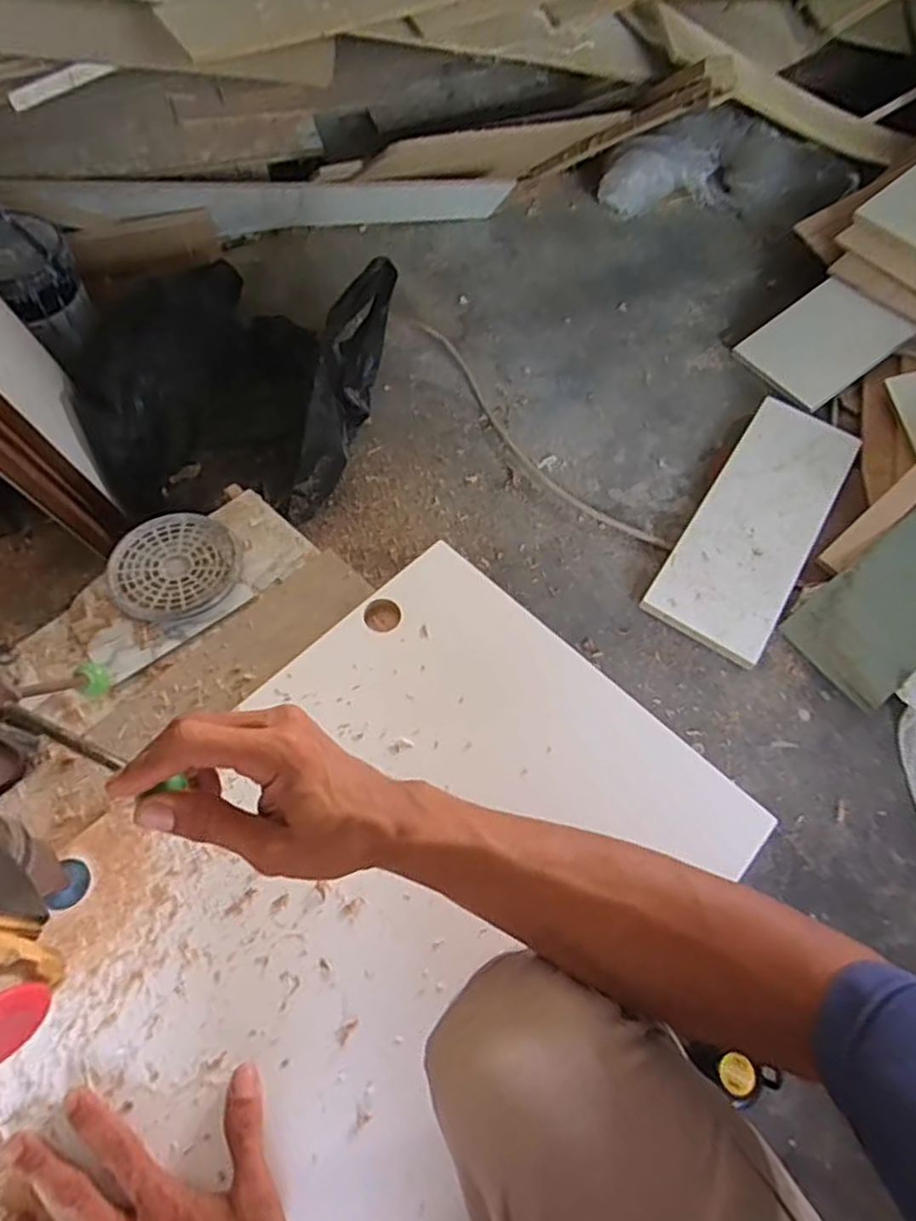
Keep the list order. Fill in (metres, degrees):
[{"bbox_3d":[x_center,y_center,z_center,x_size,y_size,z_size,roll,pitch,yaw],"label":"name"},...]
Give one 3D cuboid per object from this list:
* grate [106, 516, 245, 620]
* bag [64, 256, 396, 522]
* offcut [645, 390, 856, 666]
[{"bbox_3d":[-0.276,-0.045,0.634,0.119,0.011,0.120,0,60,-1],"label":"grate"},{"bbox_3d":[-0.307,-0.330,0.939,0.338,0.177,0.427,12,61,2],"label":"bag"},{"bbox_3d":[0.459,-0.143,0.987,0.169,0.028,0.489,31,67,11],"label":"offcut"}]

